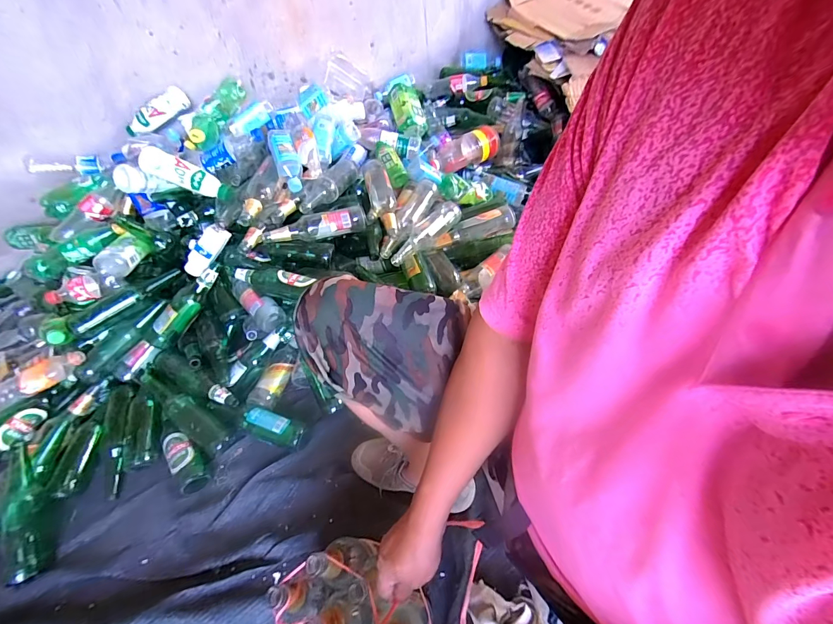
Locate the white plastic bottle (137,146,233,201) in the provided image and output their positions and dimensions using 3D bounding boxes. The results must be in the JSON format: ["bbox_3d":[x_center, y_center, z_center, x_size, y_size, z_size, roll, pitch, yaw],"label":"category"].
[{"bbox_3d":[-0.561,-0.329,0.876,0.202,0.064,0.057,21,51,-19],"label":"white plastic bottle"}]

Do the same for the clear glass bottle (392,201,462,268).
[{"bbox_3d":[0.016,-0.213,0.979,0.079,0.053,0.278,34,63,26],"label":"clear glass bottle"}]

